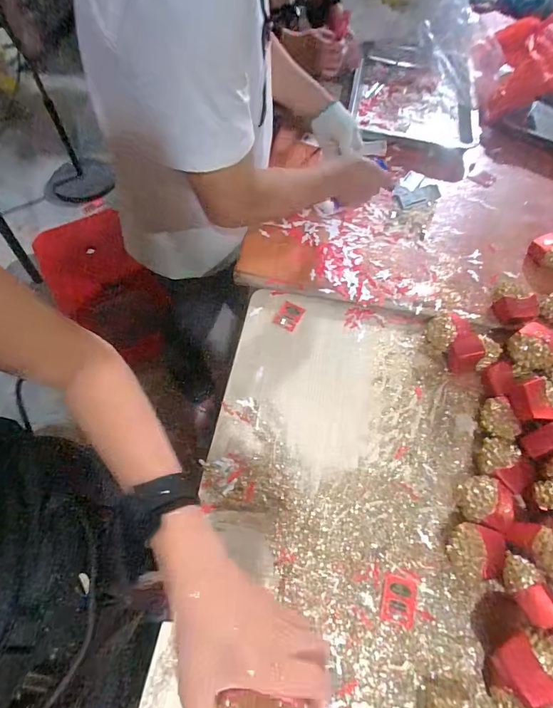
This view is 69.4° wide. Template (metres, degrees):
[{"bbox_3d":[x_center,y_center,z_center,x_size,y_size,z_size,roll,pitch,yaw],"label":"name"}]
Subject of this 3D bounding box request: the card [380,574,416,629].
[{"bbox_3d":[0.171,0.345,0.559,0.044,0.004,0.058,14,61,5],"label":"card"}]

